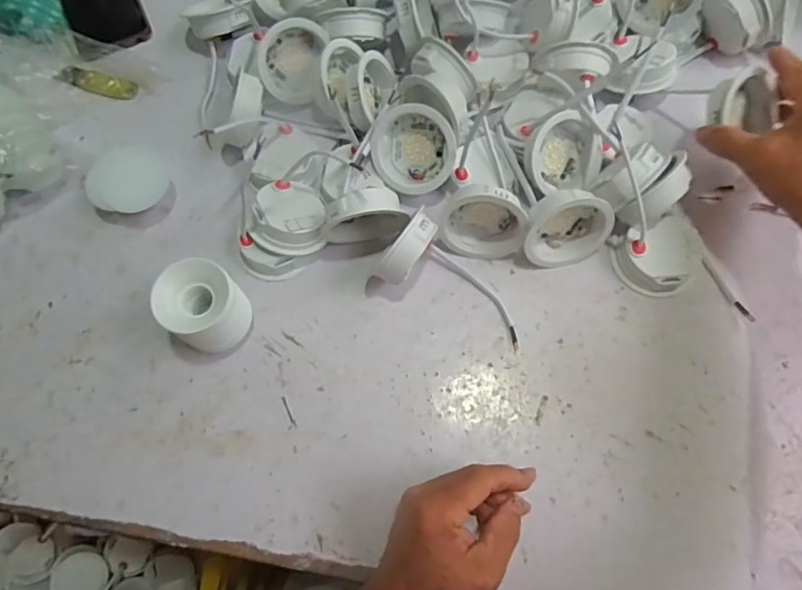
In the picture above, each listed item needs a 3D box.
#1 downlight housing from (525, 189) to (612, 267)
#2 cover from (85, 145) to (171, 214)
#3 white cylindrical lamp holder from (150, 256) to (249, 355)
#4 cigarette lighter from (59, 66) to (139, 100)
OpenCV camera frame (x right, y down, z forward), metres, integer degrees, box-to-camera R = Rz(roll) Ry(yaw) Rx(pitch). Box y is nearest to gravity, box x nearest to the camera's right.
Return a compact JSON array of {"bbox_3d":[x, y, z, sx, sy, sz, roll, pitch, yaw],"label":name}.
[{"bbox_3d":[0.133,-0.056,0.443,0.069,0.064,0.028,-16,45,4],"label":"downlight housing"},{"bbox_3d":[-0.241,-0.104,0.479,0.065,0.021,0.076,-32,73,-8],"label":"cover"},{"bbox_3d":[-0.150,0.012,0.423,0.056,0.070,0.056,-1,71,2],"label":"white cylindrical lamp holder"},{"bbox_3d":[-0.298,-0.211,0.536,0.075,0.013,0.022,17,73,8],"label":"cigarette lighter"}]

